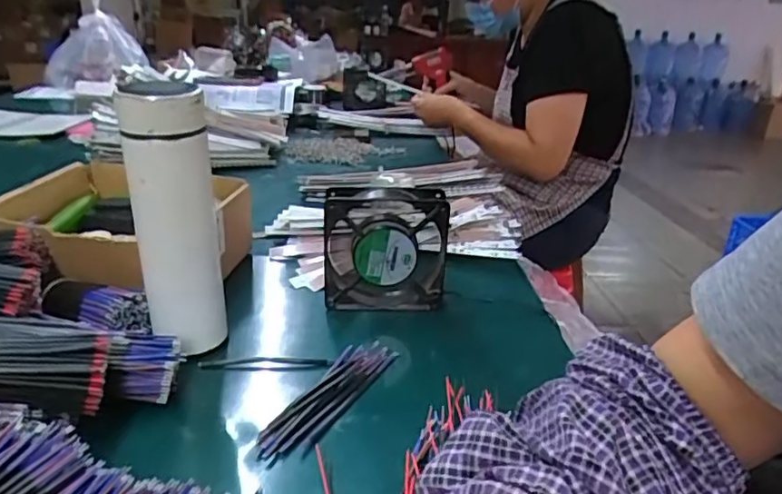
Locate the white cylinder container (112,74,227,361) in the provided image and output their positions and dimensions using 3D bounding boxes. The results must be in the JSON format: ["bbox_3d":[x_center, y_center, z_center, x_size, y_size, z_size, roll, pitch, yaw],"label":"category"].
[{"bbox_3d":[-0.176,-0.017,0.487,0.066,0.233,0.058,-6,24,-20],"label":"white cylinder container"}]

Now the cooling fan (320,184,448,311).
[{"bbox_3d":[-0.007,0.004,0.597,0.123,0.122,0.046,2,20,1],"label":"cooling fan"}]

